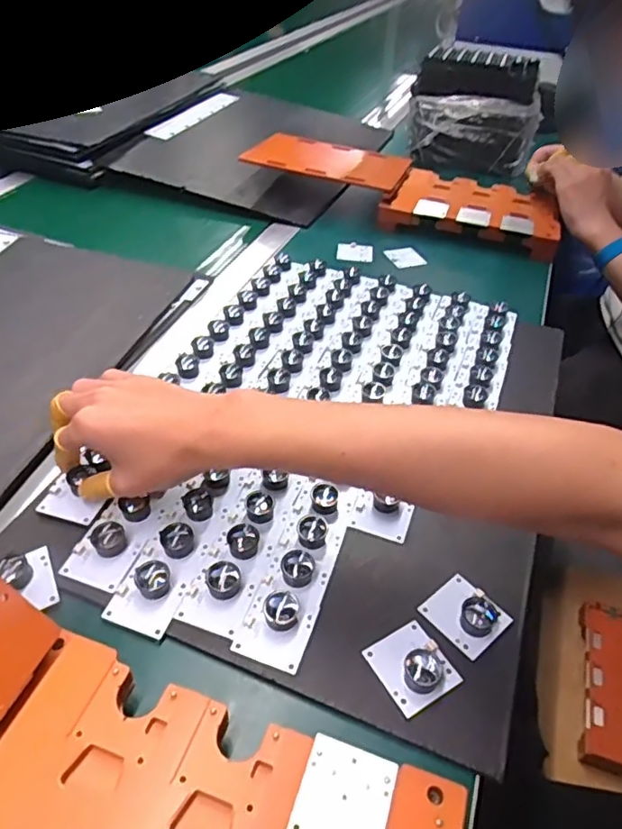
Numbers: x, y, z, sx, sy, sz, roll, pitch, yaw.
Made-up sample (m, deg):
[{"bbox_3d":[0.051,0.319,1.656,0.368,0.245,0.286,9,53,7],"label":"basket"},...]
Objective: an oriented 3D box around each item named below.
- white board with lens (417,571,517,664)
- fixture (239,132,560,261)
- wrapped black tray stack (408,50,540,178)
[{"bbox_3d":[0.104,0.133,0.391,0.042,0.013,0.047,-27,51,-31],"label":"white board with lens"},{"bbox_3d":[0.139,-0.340,0.873,0.470,0.058,0.185,19,45,16],"label":"fixture"},{"bbox_3d":[0.283,-0.522,1.000,0.216,0.157,0.105,13,43,10],"label":"wrapped black tray stack"}]

